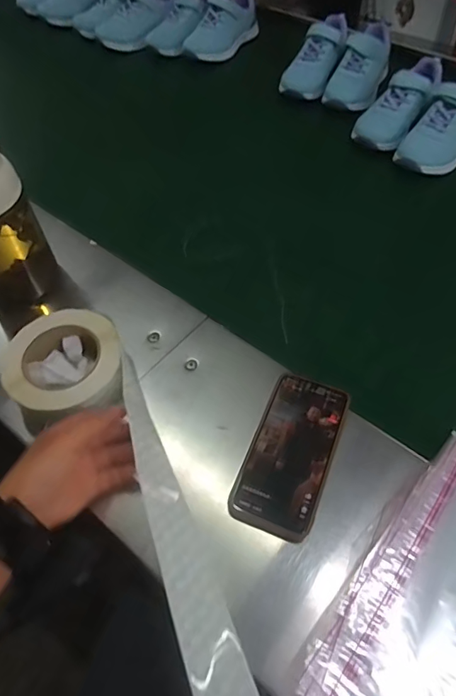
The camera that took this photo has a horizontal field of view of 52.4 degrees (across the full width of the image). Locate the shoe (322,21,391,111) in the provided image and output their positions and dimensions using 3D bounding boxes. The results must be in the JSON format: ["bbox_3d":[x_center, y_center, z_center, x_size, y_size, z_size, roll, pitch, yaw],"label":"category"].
[{"bbox_3d":[0.250,-0.513,0.857,0.082,0.071,0.215,23,72,18],"label":"shoe"}]

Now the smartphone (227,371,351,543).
[{"bbox_3d":[0.062,0.098,0.449,0.076,0.009,0.159,18,58,15],"label":"smartphone"}]

